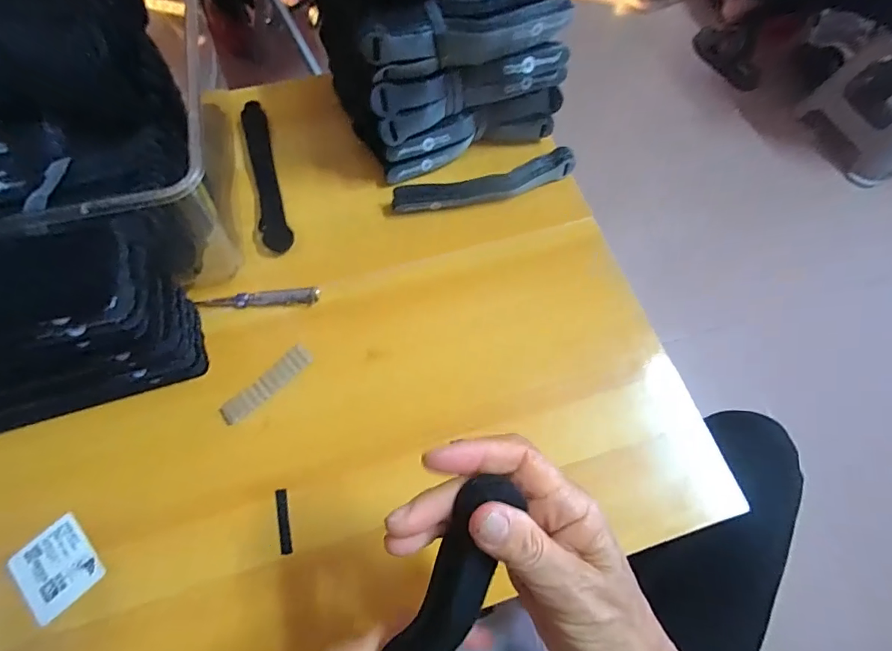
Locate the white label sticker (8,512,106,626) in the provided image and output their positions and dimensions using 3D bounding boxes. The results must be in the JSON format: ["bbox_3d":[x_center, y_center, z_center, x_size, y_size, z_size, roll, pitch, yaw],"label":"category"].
[{"bbox_3d":[-0.291,0.181,0.331,0.059,0.004,0.049,42,68,16],"label":"white label sticker"}]

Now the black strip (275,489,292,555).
[{"bbox_3d":[-0.126,0.152,0.343,0.008,0.004,0.047,-12,67,-7],"label":"black strip"}]

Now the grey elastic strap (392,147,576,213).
[{"bbox_3d":[0.042,-0.149,0.462,0.193,0.027,0.025,-14,67,-8],"label":"grey elastic strap"}]

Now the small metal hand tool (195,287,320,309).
[{"bbox_3d":[-0.174,-0.025,0.416,0.108,0.011,0.013,-4,66,-4],"label":"small metal hand tool"}]

